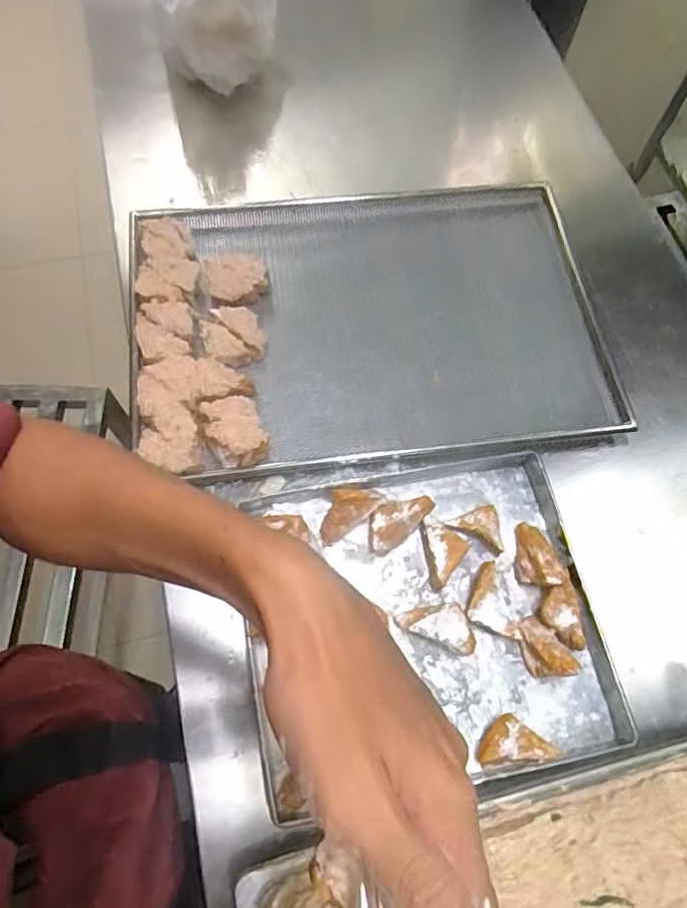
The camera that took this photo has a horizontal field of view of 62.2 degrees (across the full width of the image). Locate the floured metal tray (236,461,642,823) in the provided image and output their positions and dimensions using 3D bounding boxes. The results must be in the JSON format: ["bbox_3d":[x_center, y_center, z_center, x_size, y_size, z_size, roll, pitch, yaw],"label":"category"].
[{"bbox_3d":[0.087,0.173,0.614,0.366,0.041,0.321,-10,69,-7],"label":"floured metal tray"}]

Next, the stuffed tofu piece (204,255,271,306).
[{"bbox_3d":[-0.137,-0.227,0.754,0.082,0.047,0.067,-10,69,-7],"label":"stuffed tofu piece"}]

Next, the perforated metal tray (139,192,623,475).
[{"bbox_3d":[0.034,-0.179,0.764,0.603,0.055,0.425,-6,62,-9],"label":"perforated metal tray"}]

